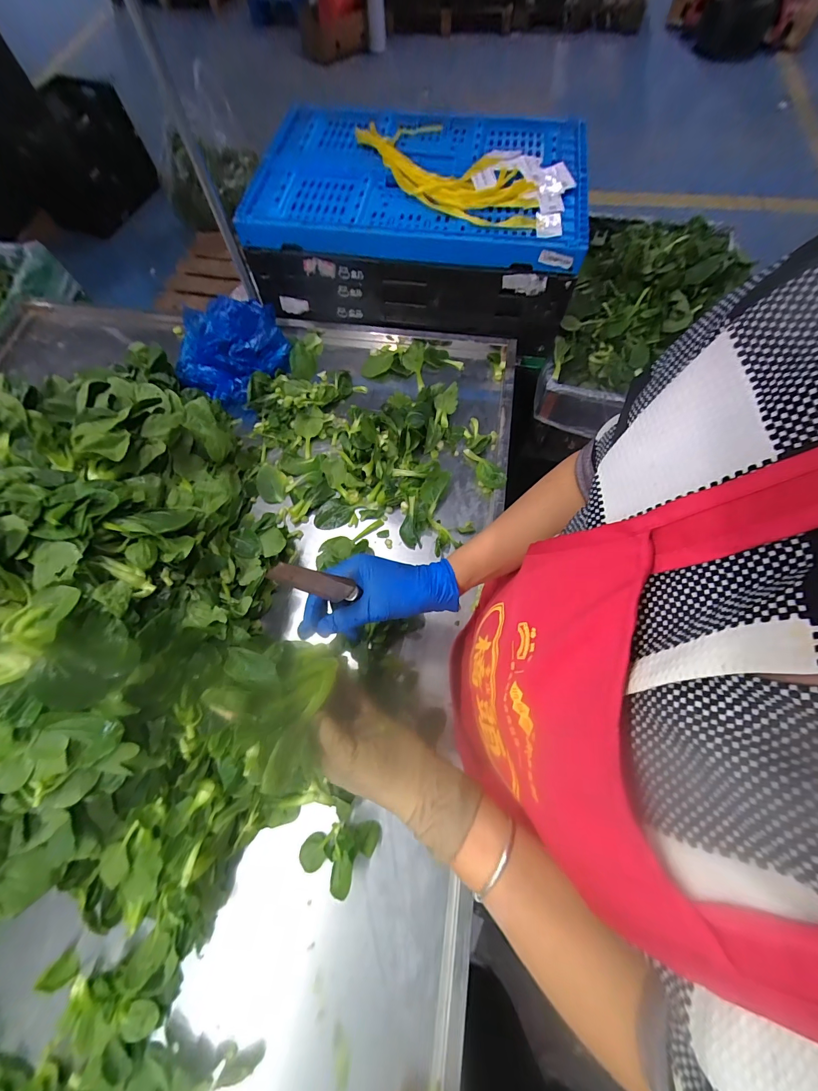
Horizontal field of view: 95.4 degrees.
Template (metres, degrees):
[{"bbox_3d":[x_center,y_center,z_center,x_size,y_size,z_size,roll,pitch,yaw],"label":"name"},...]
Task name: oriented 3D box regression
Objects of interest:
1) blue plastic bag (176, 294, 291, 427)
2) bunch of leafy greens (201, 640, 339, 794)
[{"bbox_3d":[-0.334,-0.365,0.685,0.168,0.127,0.190,25,72,11],"label":"blue plastic bag"},{"bbox_3d":[-0.122,0.147,0.336,0.082,0.081,0.118,7,69,4],"label":"bunch of leafy greens"}]

